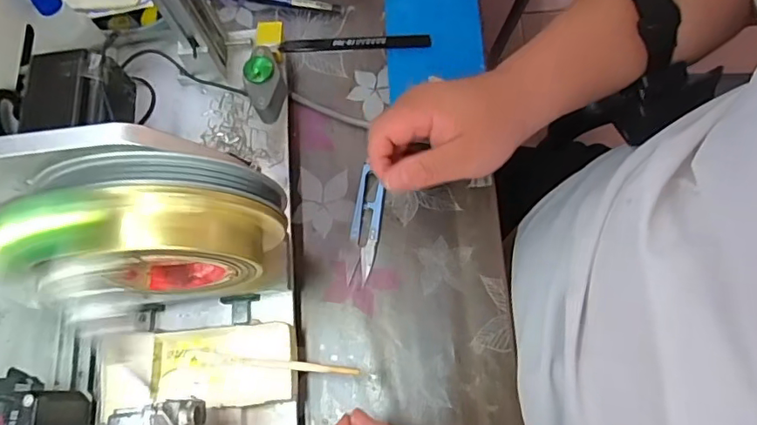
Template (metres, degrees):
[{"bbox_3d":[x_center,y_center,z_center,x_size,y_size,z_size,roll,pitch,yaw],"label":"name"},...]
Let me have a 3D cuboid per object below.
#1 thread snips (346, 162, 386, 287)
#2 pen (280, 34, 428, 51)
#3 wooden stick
[{"bbox_3d":[-0.009,0.007,0.422,0.024,0.009,0.097,5,74,3],"label":"thread snips"},{"bbox_3d":[-0.019,-0.143,0.445,0.125,0.008,0.011,-5,70,3],"label":"pen"},{"bbox_3d":[-0.072,0.102,0.358,0.129,0.009,0.009,-1,71,22],"label":"wooden stick"}]

